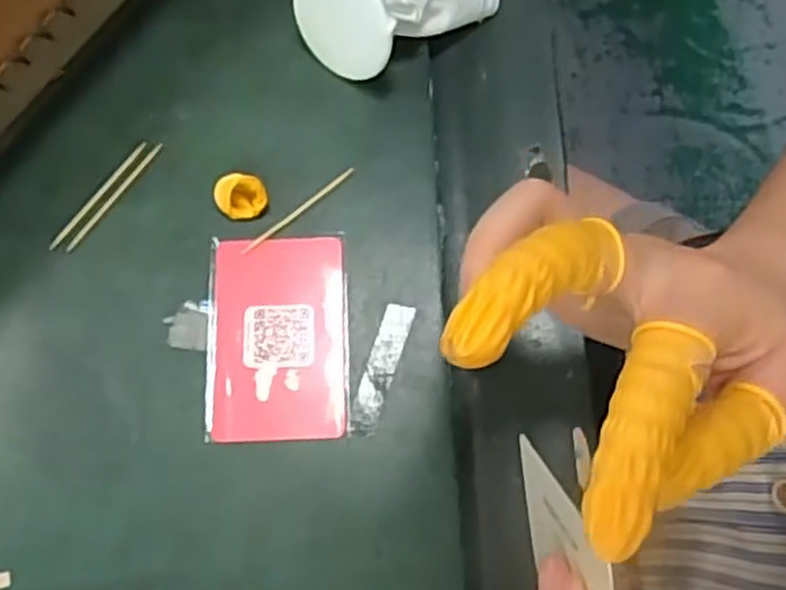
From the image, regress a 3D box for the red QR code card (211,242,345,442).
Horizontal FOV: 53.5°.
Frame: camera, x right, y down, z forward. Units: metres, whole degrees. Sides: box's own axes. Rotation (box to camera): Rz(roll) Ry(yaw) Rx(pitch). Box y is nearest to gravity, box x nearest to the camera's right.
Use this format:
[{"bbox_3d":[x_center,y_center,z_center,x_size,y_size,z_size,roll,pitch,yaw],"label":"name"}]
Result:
[{"bbox_3d":[-0.048,0.017,0.324,0.054,0.004,0.086,-2,72,-2],"label":"red QR code card"}]

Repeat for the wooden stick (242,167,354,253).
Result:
[{"bbox_3d":[-0.041,-0.037,0.340,0.060,0.004,0.004,-39,77,-12],"label":"wooden stick"}]

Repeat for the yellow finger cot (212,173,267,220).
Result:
[{"bbox_3d":[-0.065,-0.043,0.335,0.021,0.014,0.016,-28,75,-10],"label":"yellow finger cot"}]

